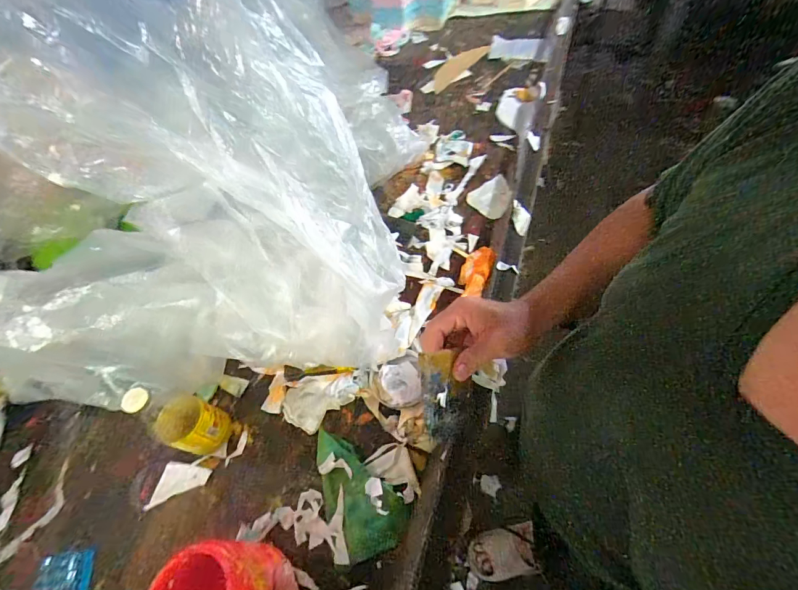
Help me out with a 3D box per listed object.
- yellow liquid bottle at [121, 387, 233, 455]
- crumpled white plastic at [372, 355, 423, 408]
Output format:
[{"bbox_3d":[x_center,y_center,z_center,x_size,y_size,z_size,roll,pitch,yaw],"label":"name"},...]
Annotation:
[{"bbox_3d":[-0.286,0.169,0.503,0.059,0.163,0.065,11,59,16],"label":"yellow liquid bottle"},{"bbox_3d":[-0.005,0.131,0.568,0.075,0.028,0.080,-4,56,6],"label":"crumpled white plastic"}]

